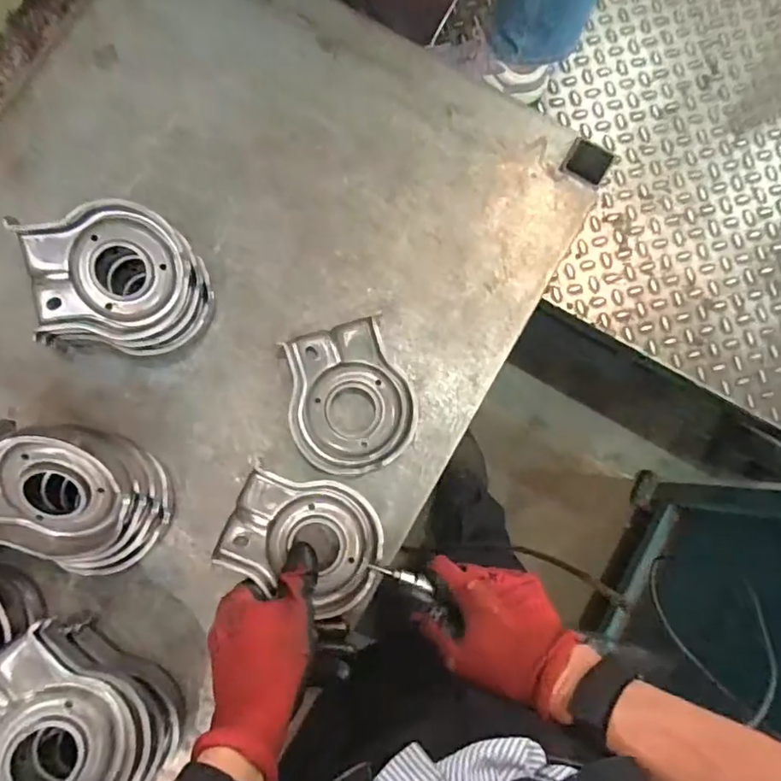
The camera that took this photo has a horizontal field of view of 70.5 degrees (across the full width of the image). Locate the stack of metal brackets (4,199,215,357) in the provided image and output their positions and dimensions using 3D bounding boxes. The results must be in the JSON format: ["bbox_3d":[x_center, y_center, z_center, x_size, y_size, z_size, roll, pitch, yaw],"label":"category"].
[{"bbox_3d":[-0.221,-0.085,0.448,0.131,0.082,0.103,2,82,-1],"label":"stack of metal brackets"}]

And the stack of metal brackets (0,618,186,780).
[{"bbox_3d":[-0.229,0.235,0.391,0.107,0.093,0.133,-30,84,-6],"label":"stack of metal brackets"}]

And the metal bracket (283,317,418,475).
[{"bbox_3d":[-0.036,0.006,0.465,0.099,0.026,0.123,-21,83,-5],"label":"metal bracket"}]

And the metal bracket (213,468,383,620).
[{"bbox_3d":[-0.067,0.117,0.441,0.124,0.025,0.093,27,82,2],"label":"metal bracket"}]

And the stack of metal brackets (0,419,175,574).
[{"bbox_3d":[-0.250,0.080,0.420,0.145,0.098,0.108,11,82,0],"label":"stack of metal brackets"}]

